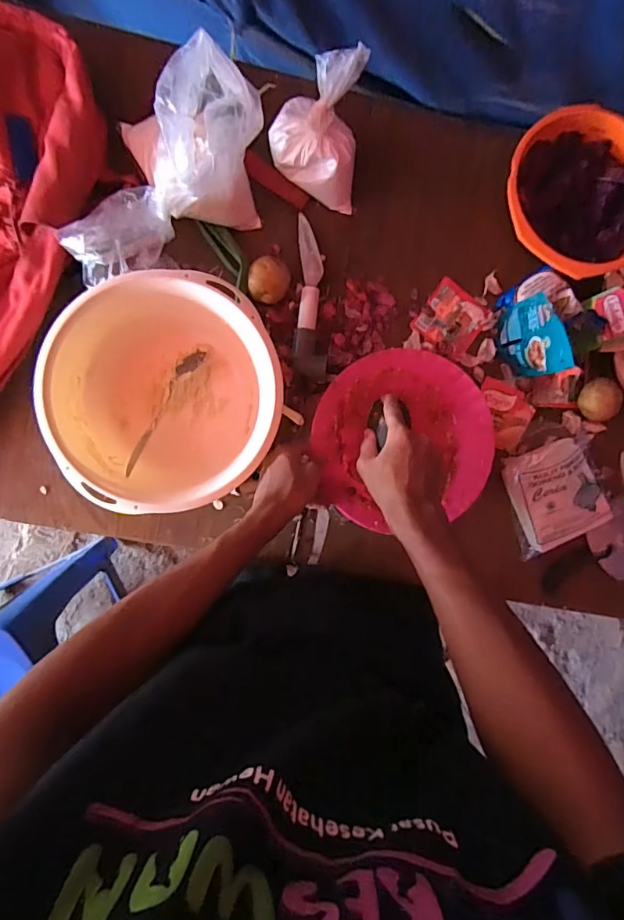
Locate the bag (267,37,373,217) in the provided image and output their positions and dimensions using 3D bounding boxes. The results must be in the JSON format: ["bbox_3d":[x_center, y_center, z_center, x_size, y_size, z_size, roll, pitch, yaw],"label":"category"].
[{"bbox_3d":[0.006,-0.355,0.551,0.102,0.153,0.087,0,91,-6],"label":"bag"}]

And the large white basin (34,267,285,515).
[{"bbox_3d":[-0.160,-0.071,0.560,0.236,0.102,0.241,0,91,-6],"label":"large white basin"}]

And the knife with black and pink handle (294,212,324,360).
[{"bbox_3d":[-0.003,-0.208,0.599,0.030,0.014,0.173,2,90,-6],"label":"knife with black and pink handle"}]

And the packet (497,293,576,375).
[{"bbox_3d":[0.259,-0.144,0.588,0.019,0.107,0.090,-16,92,-6],"label":"packet"}]

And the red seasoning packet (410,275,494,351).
[{"bbox_3d":[0.181,-0.181,0.636,0.076,0.007,0.078,34,87,-6],"label":"red seasoning packet"}]

